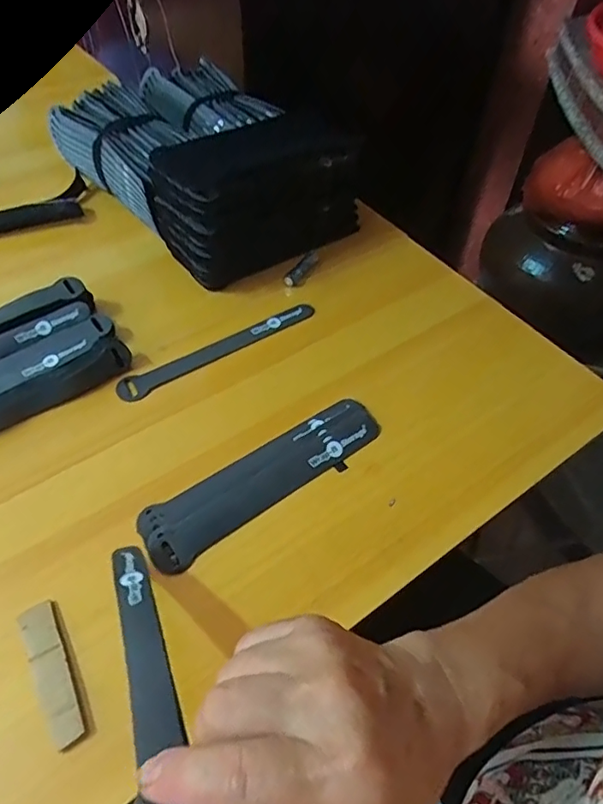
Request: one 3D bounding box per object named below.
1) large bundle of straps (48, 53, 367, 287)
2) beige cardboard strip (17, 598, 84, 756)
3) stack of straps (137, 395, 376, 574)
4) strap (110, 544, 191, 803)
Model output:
[{"bbox_3d":[-0.108,-0.262,0.586,0.194,0.091,0.306,-35,60,-26],"label":"large bundle of straps"},{"bbox_3d":[-0.150,0.161,0.325,0.020,0.005,0.085,-25,56,-20],"label":"beige cardboard strip"},{"bbox_3d":[-0.026,0.055,0.409,0.197,0.007,0.051,-29,58,-22],"label":"stack of straps"},{"bbox_3d":[-0.079,0.123,0.268,0.022,0.011,0.191,-19,22,-16],"label":"strap"}]

